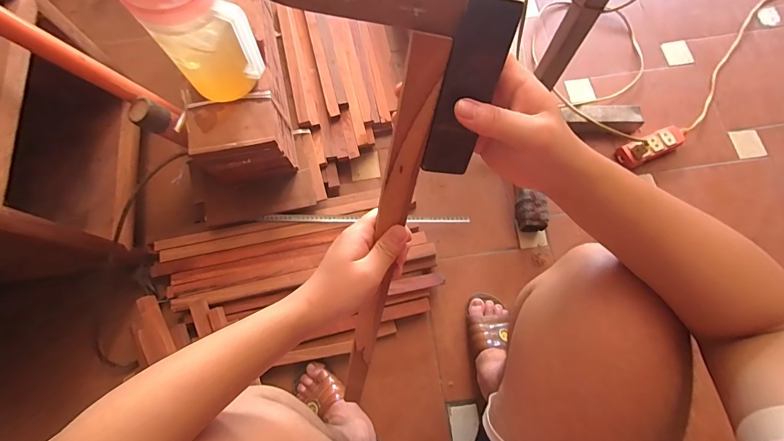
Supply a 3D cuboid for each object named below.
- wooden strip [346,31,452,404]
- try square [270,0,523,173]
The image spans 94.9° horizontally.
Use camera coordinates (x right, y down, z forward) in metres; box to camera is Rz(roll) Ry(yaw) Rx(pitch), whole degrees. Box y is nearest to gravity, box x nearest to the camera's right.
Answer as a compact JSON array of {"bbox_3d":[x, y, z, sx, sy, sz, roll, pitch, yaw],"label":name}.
[{"bbox_3d":[-0.016,0.074,0.398,0.028,0.511,0.009,16,39,4],"label":"wooden strip"},{"bbox_3d":[-0.023,-0.101,0.254,0.197,0.127,0.009,6,41,-8],"label":"try square"}]

